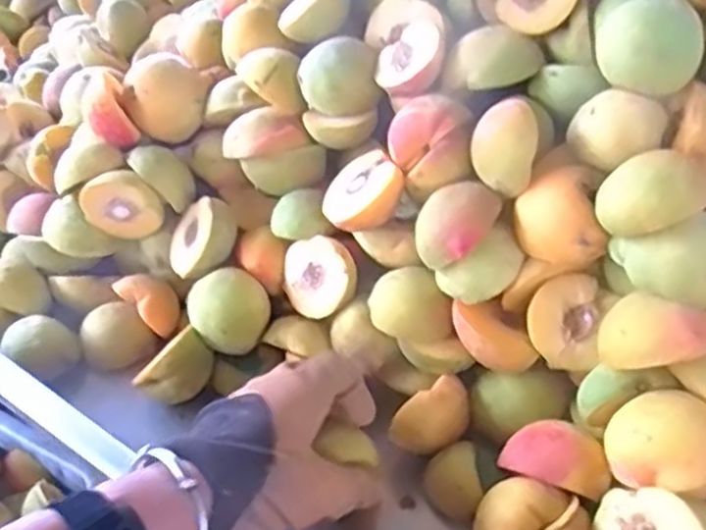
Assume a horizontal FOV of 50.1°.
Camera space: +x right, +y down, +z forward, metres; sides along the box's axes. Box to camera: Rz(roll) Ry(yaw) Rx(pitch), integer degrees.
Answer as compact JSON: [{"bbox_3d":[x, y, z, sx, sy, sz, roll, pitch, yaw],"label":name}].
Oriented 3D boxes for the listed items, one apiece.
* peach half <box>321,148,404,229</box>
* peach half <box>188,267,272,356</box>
[{"bbox_3d":[0.011,-0.047,0.520,0.057,0.029,0.056,-41,42,11],"label":"peach half"},{"bbox_3d":[-0.090,0.032,0.548,0.054,0.049,0.045,-11,36,-13],"label":"peach half"}]

